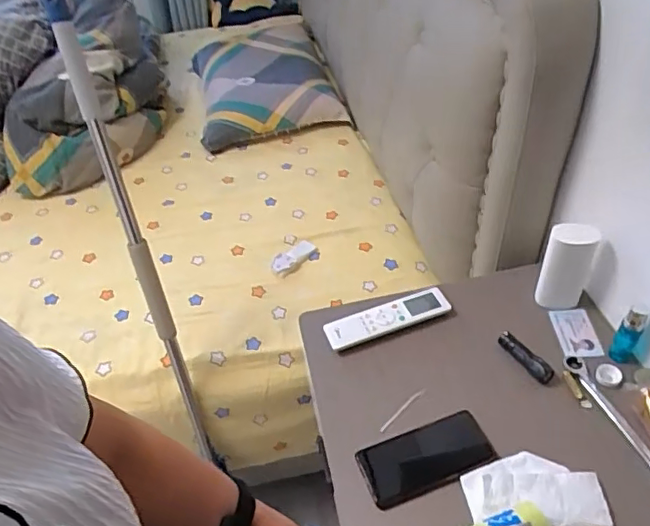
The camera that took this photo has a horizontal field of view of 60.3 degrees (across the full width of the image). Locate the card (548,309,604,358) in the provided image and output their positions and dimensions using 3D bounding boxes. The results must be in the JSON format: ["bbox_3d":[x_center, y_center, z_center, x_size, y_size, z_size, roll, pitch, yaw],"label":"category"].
[{"bbox_3d":[0.377,0.106,0.843,0.058,0.009,0.085,-3,49,3],"label":"card"}]

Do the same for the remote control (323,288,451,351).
[{"bbox_3d":[0.096,0.086,0.874,0.197,0.022,0.046,-17,46,-11],"label":"remote control"}]

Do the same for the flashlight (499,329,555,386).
[{"bbox_3d":[0.283,0.132,0.789,0.026,0.022,0.088,-34,51,-25],"label":"flashlight"}]

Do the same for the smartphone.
[{"bbox_3d":[0.128,0.248,0.709,0.162,0.016,0.083,-17,46,-11],"label":"smartphone"}]

